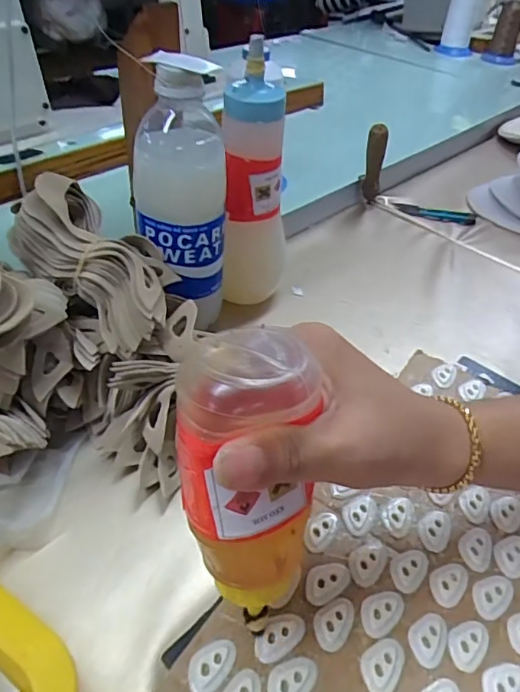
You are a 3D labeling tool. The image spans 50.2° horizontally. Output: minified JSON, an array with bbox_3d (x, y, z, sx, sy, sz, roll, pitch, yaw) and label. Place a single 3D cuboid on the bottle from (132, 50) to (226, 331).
[{"bbox_3d":[-0.058,-0.099,0.403,0.057,0.198,0.054,3,41,-3],"label":"bottle"}]

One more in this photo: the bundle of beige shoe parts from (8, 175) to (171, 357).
[{"bbox_3d":[-0.109,-0.057,0.372,0.125,0.039,0.070,51,52,3],"label":"bundle of beige shoe parts"}]

